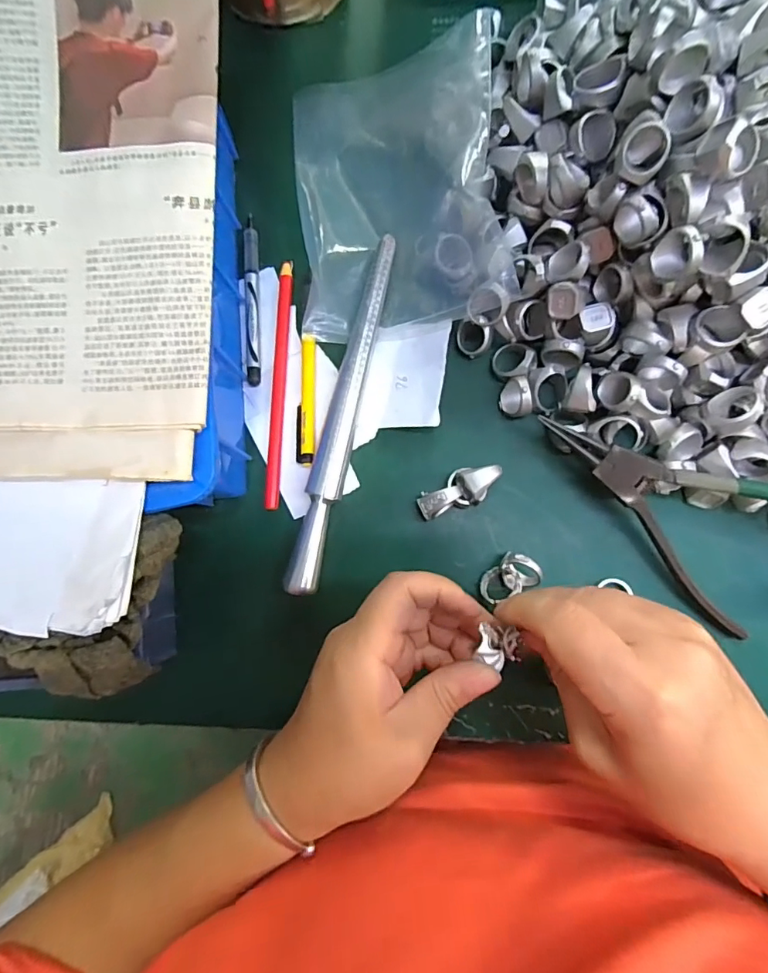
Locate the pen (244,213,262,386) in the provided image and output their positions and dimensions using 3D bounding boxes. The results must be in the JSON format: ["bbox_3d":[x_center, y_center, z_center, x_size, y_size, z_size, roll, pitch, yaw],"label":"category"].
[{"bbox_3d":[-0.090,-0.127,0.321,0.009,0.006,0.119,-4,83,4],"label":"pen"}]

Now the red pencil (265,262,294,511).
[{"bbox_3d":[-0.069,-0.068,0.314,0.009,0.004,0.164,2,83,5],"label":"red pencil"}]

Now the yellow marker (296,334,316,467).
[{"bbox_3d":[-0.051,-0.057,0.312,0.012,0.006,0.085,-1,83,4],"label":"yellow marker"}]

